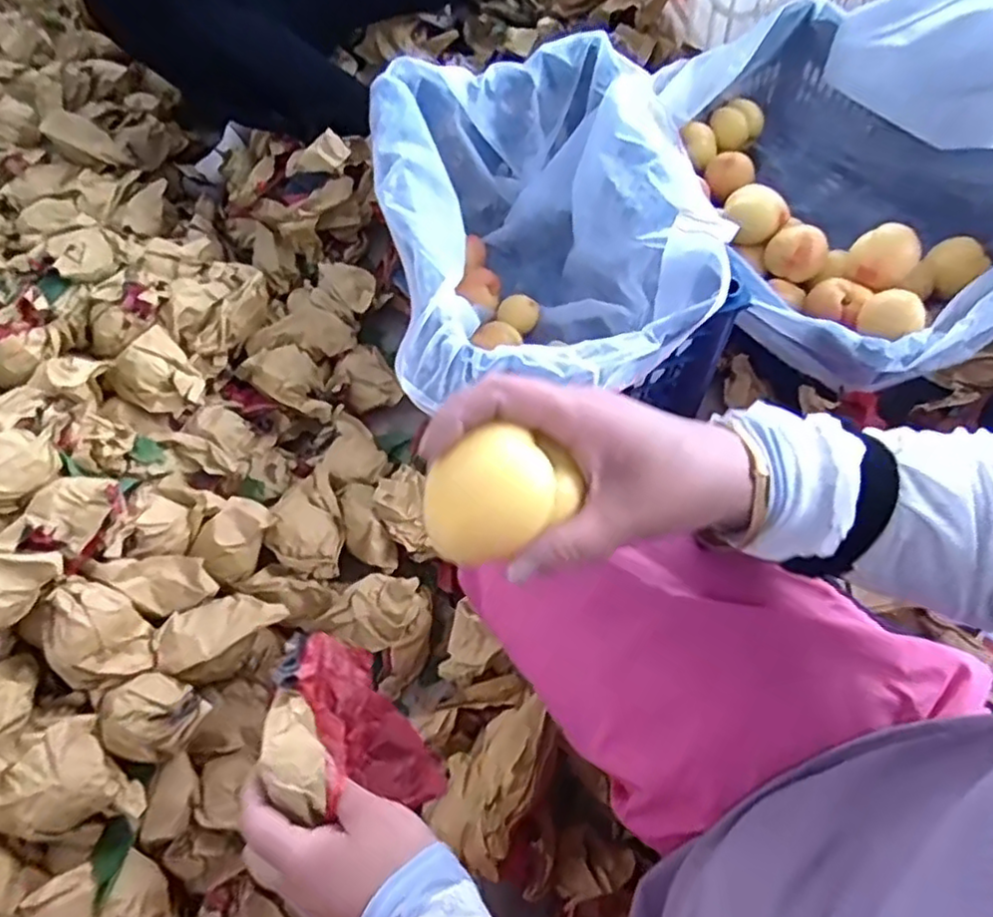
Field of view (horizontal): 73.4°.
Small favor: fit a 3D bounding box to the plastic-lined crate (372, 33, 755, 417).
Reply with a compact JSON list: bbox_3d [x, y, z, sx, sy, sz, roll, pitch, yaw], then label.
[{"bbox_3d":[0.062,-0.234,0.828,0.364,0.256,0.467,-9,63,-2],"label":"plastic-lined crate"}]

